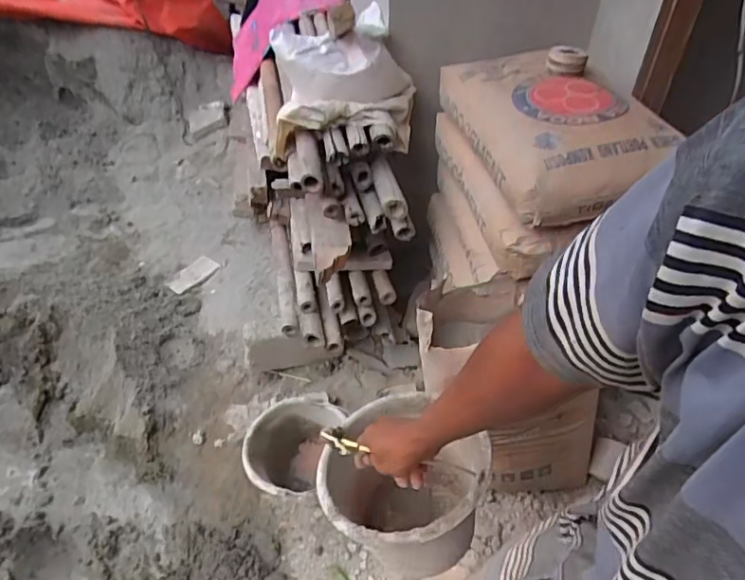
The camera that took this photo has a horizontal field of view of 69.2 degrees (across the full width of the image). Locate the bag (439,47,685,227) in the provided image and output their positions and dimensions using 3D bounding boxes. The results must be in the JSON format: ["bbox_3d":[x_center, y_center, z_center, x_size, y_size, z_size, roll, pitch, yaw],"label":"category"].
[{"bbox_3d":[0.382,-0.371,1.180,0.334,0.128,0.550,-10,45,-10],"label":"bag"}]

